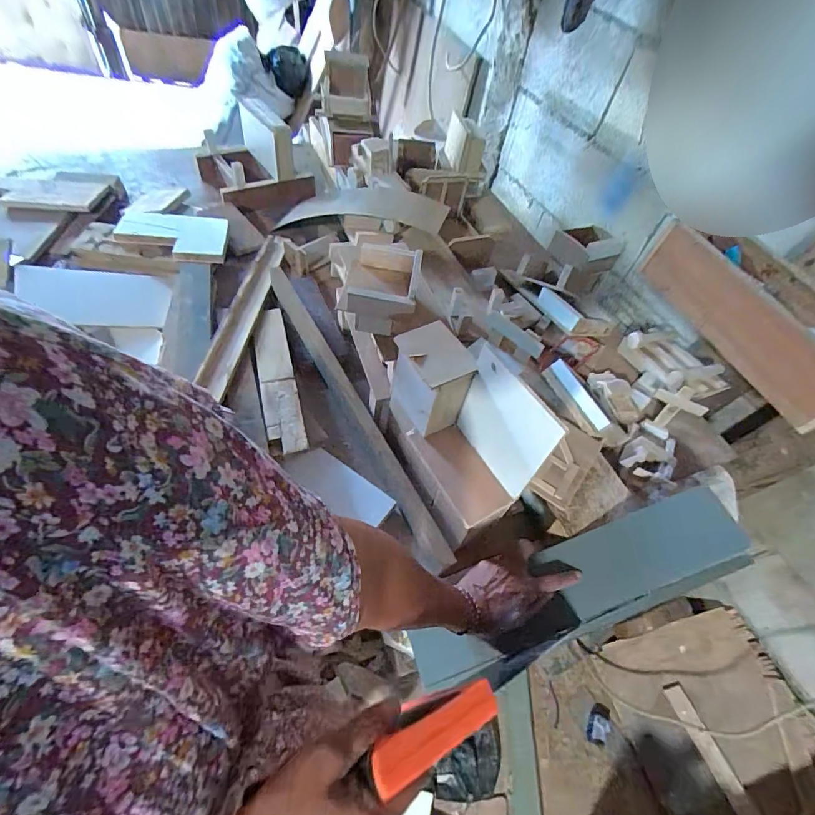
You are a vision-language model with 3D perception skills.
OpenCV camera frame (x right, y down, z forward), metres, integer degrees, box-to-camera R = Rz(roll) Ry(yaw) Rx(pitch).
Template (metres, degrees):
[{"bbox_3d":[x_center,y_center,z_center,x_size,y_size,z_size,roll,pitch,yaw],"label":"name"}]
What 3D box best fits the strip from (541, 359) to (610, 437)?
[{"bbox_3d":[0.254,-0.017,0.629,0.032,0.024,0.121,-23,69,-23],"label":"strip"}]

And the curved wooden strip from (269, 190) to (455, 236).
[{"bbox_3d":[-0.094,-0.409,0.884,0.355,0.094,0.098,17,50,8],"label":"curved wooden strip"}]

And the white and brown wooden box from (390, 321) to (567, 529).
[{"bbox_3d":[0.064,0.004,0.475,0.091,0.154,0.204,-22,61,-23],"label":"white and brown wooden box"}]

